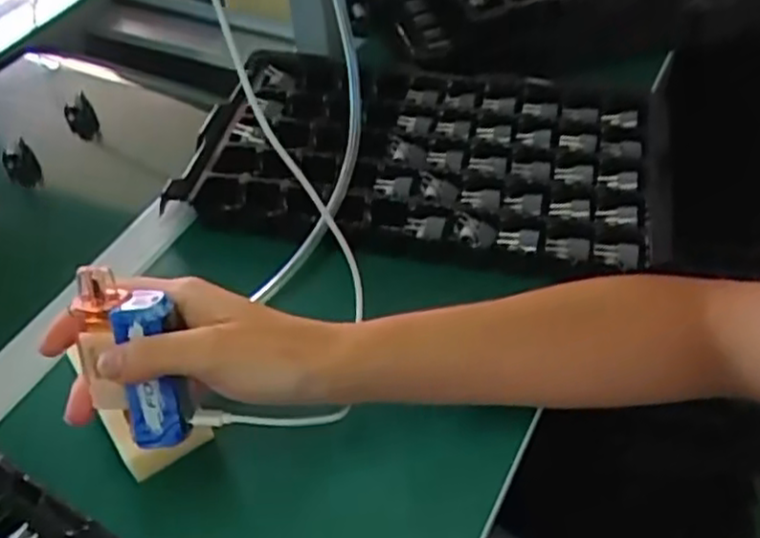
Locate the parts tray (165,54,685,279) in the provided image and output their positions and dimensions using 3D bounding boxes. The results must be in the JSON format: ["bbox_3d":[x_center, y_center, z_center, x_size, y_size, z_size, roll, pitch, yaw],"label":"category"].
[{"bbox_3d":[0.037,-0.098,0.589,0.365,0.032,0.223,8,49,10],"label":"parts tray"}]

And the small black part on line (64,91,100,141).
[{"bbox_3d":[-0.285,-0.146,0.697,0.027,0.039,0.033,-24,51,-18],"label":"small black part on line"}]

